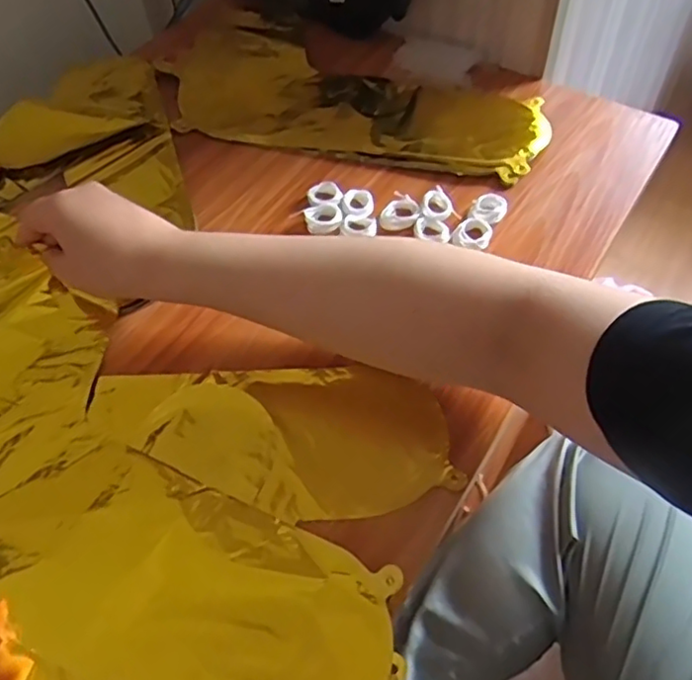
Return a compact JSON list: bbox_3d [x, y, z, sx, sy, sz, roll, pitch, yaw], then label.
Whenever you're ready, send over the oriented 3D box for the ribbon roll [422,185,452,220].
[{"bbox_3d":[0.077,-0.115,0.545,0.025,0.011,0.031,5,55,5],"label":"ribbon roll"}]

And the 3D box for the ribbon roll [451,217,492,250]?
[{"bbox_3d":[0.103,-0.088,0.530,0.031,0.012,0.032,-1,54,1],"label":"ribbon roll"}]

